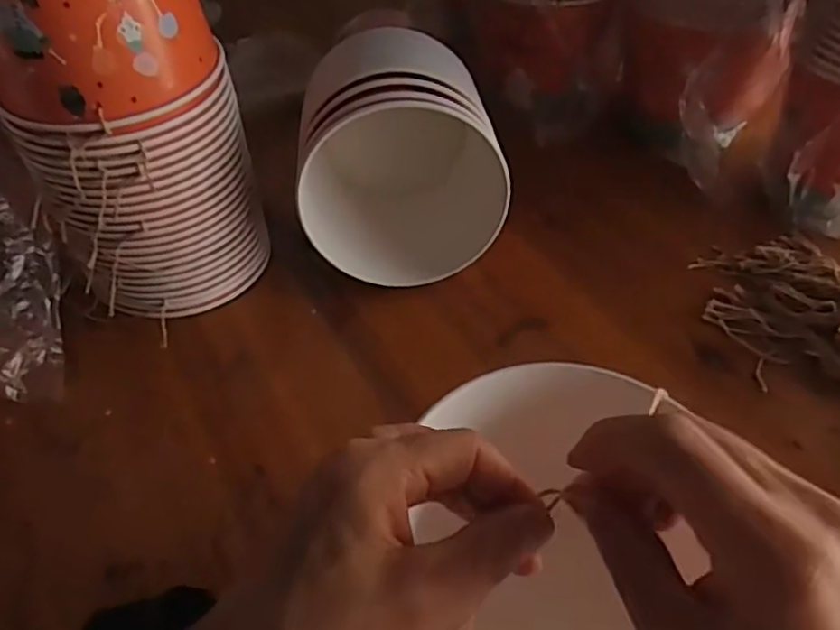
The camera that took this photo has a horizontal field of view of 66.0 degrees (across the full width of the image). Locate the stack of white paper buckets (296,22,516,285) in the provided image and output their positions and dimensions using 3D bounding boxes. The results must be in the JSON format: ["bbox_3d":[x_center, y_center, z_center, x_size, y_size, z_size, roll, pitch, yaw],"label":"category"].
[{"bbox_3d":[-0.009,-0.141,0.567,0.172,0.152,0.183,-5,46,-1],"label":"stack of white paper buckets"}]

